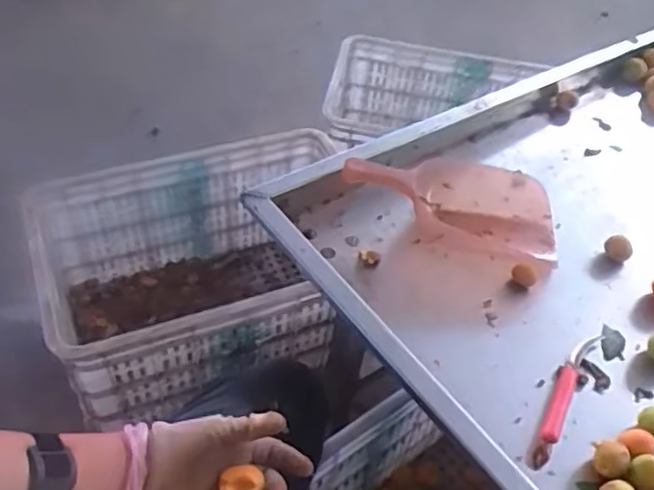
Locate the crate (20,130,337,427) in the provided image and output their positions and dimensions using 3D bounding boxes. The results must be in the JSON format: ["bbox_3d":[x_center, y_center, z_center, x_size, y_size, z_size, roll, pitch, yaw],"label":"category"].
[{"bbox_3d":[-0.201,0.062,1.114,0.520,0.283,0.359,-15,50,-18],"label":"crate"}]

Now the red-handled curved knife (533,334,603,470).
[{"bbox_3d":[0.259,0.158,0.691,0.026,0.021,0.196,27,50,19],"label":"red-handled curved knife"}]

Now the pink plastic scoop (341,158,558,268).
[{"bbox_3d":[0.177,-0.075,0.876,0.292,0.080,0.172,14,47,8],"label":"pink plastic scoop"}]

